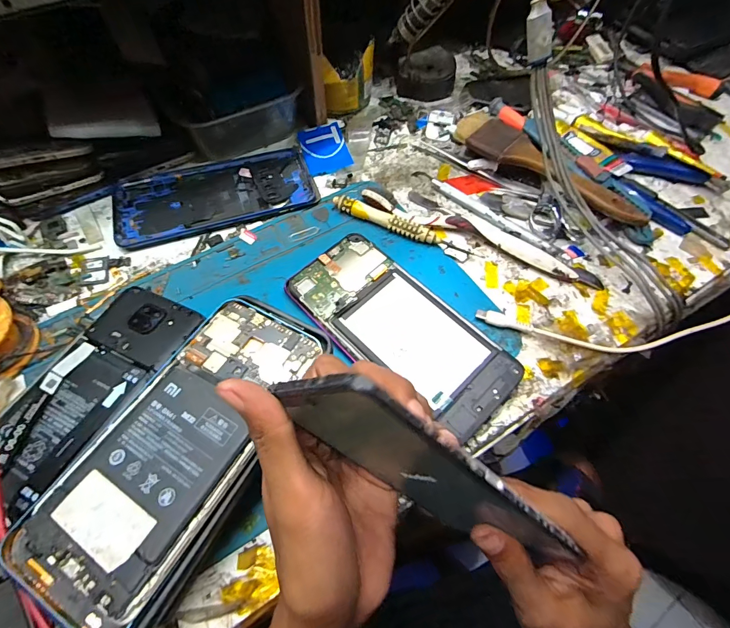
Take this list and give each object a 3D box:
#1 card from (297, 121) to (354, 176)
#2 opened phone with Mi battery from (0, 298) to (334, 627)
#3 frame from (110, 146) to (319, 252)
[{"bbox_3d":[-0.038,-0.156,0.360,0.041,0.004,0.057,-17,65,-5],"label":"card"},{"bbox_3d":[-0.094,0.063,0.202,0.083,0.015,0.169,21,59,17],"label":"opened phone with Mi battery"},{"bbox_3d":[-0.127,-0.104,0.328,0.161,0.005,0.077,-18,64,-11],"label":"frame"}]

